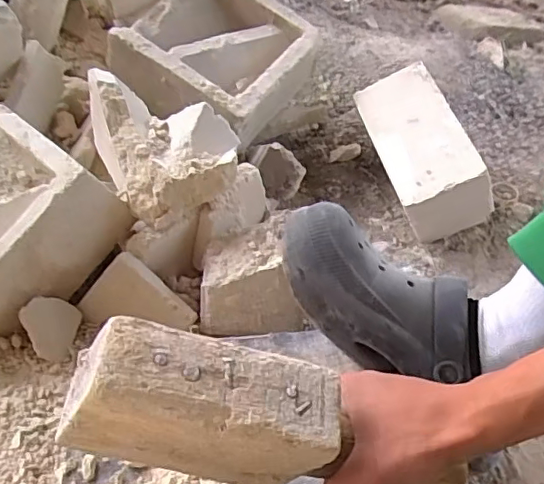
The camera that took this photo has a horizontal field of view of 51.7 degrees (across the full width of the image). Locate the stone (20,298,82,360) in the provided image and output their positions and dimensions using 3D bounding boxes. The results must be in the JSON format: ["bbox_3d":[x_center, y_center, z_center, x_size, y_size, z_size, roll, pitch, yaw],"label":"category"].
[{"bbox_3d":[-0.209,0.080,0.542,0.053,0.010,0.059,-25,88,-46],"label":"stone"}]

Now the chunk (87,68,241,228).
[{"bbox_3d":[-0.114,-0.114,0.594,0.129,0.072,0.166,-26,58,-24],"label":"chunk"}]

